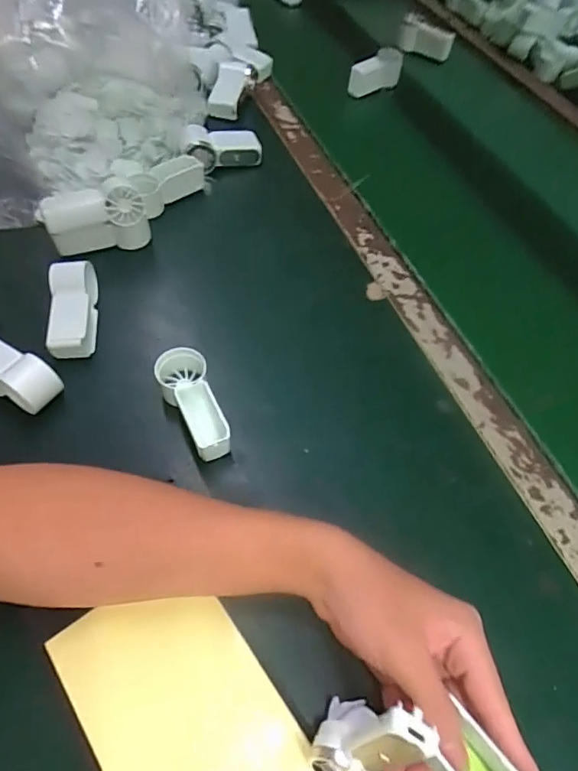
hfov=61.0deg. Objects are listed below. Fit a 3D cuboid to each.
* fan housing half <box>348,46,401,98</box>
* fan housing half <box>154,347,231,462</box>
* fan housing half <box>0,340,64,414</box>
[{"bbox_3d":[0.137,-0.495,0.778,0.100,0.059,0.024,-29,63,-22],"label":"fan housing half"},{"bbox_3d":[-0.079,0.018,0.401,0.039,0.039,0.094,-15,60,-15],"label":"fan housing half"},{"bbox_3d":[-0.229,-0.010,0.400,0.091,0.046,0.033,29,59,13],"label":"fan housing half"}]

